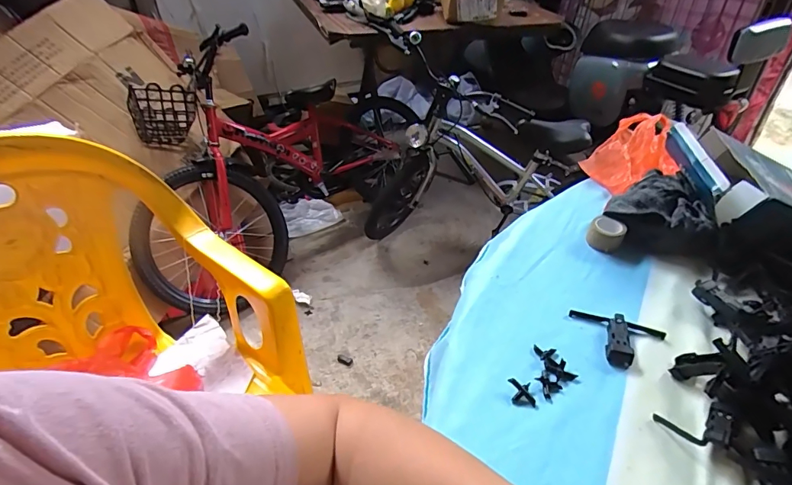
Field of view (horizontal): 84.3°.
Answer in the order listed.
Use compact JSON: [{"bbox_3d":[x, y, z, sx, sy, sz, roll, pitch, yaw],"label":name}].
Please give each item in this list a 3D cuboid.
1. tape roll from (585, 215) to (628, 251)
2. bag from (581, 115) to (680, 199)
[{"bbox_3d":[0.240,-0.010,0.499,0.034,0.023,0.035,30,49,30],"label":"tape roll"},{"bbox_3d":[0.339,-0.127,0.614,0.161,0.057,0.105,-30,49,-30],"label":"bag"}]

